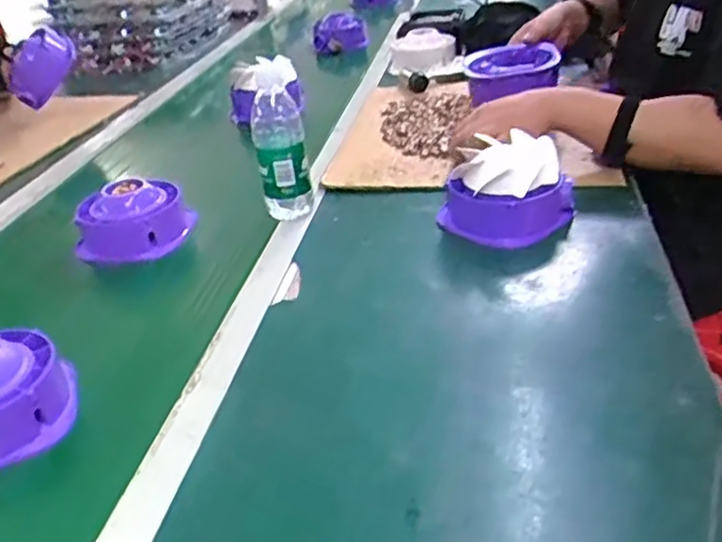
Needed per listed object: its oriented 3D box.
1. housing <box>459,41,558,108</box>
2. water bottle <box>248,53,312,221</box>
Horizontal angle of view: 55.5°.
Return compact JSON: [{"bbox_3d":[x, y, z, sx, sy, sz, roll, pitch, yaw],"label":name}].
[{"bbox_3d":[0.217,-0.294,1.002,0.120,0.048,0.134,-6,31,1],"label":"housing"},{"bbox_3d":[-0.097,-0.148,0.824,0.060,0.197,0.055,-9,31,-4],"label":"water bottle"}]

